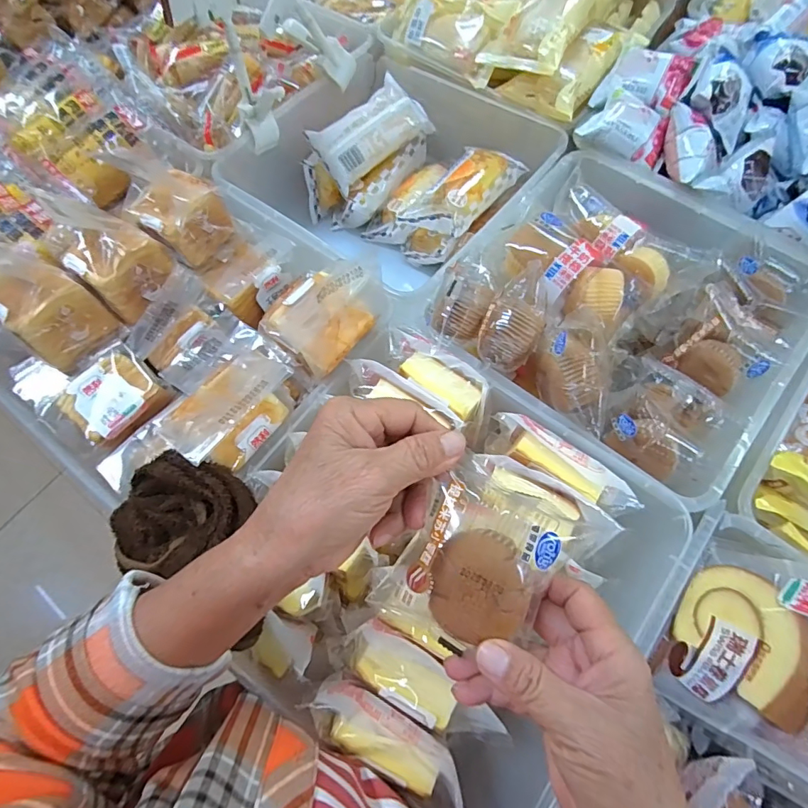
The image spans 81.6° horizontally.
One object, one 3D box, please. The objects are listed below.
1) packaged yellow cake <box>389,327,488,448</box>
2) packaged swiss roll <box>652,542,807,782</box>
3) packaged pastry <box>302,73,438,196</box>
[{"bbox_3d":[0.030,-0.022,0.390,0.106,0.025,0.041,40,74,17],"label":"packaged yellow cake"},{"bbox_3d":[0.229,0.153,0.301,0.023,0.103,0.117,36,75,-24],"label":"packaged swiss roll"},{"bbox_3d":[-0.034,-0.310,0.536,0.130,0.063,0.030,-35,40,-3],"label":"packaged pastry"}]

